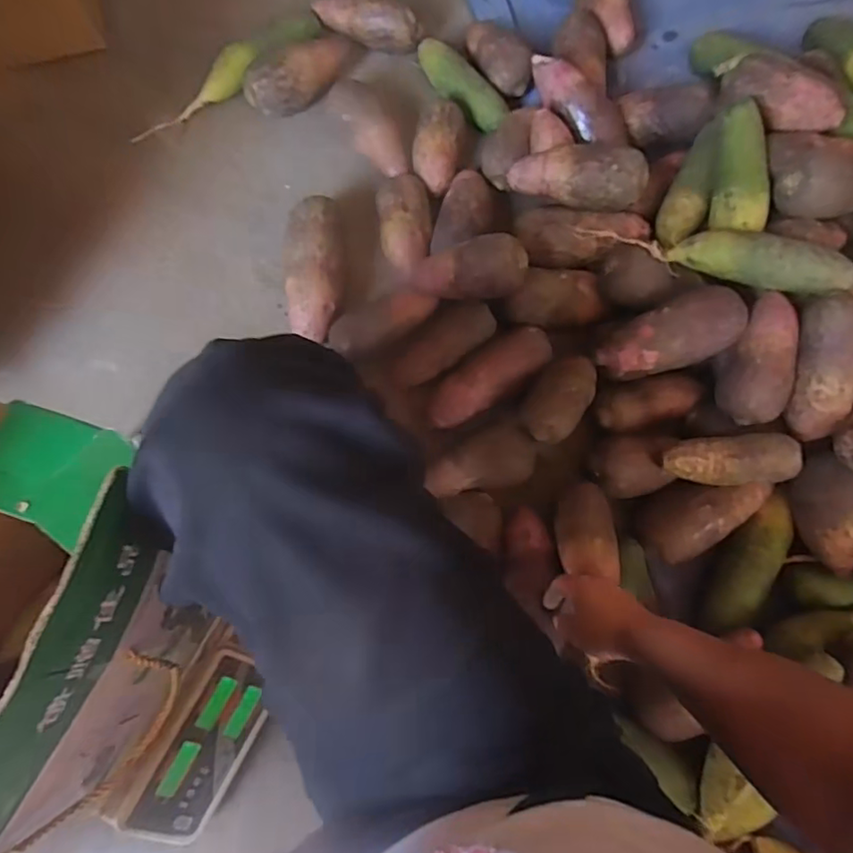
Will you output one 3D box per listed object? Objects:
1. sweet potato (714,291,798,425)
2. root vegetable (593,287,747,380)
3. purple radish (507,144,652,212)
[{"bbox_3d":[0.378,-0.077,0.674,0.072,0.068,0.148,15,93,3],"label":"sweet potato"},{"bbox_3d":[0.280,-0.101,0.671,0.161,0.073,0.075,-24,77,10],"label":"root vegetable"},{"bbox_3d":[0.185,-0.314,0.722,0.165,0.052,0.071,13,76,21],"label":"purple radish"}]

